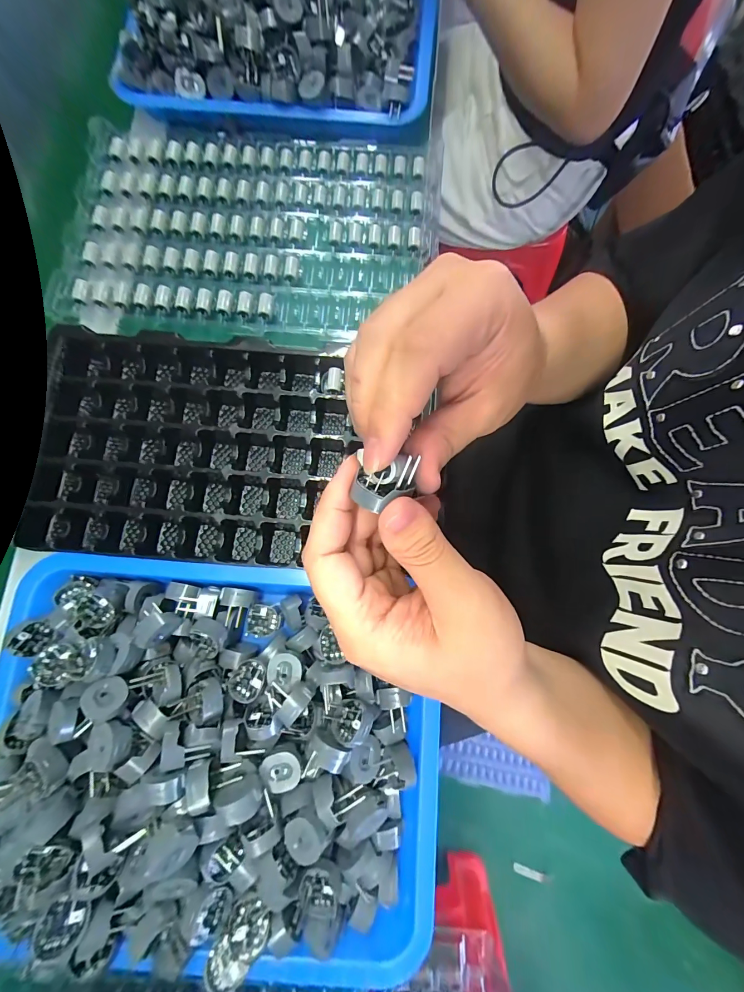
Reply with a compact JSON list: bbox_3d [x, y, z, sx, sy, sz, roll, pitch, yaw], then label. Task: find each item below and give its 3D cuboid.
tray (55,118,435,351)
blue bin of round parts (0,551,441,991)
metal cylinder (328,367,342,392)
[{"bbox_3d":[-0.124,-0.258,0.348,0.349,0.024,0.232,5,80,2],"label":"tray"},{"bbox_3d":[-0.114,0.180,0.249,0.325,0.059,0.256,4,80,2],"label":"blue bin of round parts"},{"bbox_3d":[-0.034,-0.105,0.318,0.013,0.010,0.022,0,80,2],"label":"metal cylinder"}]

